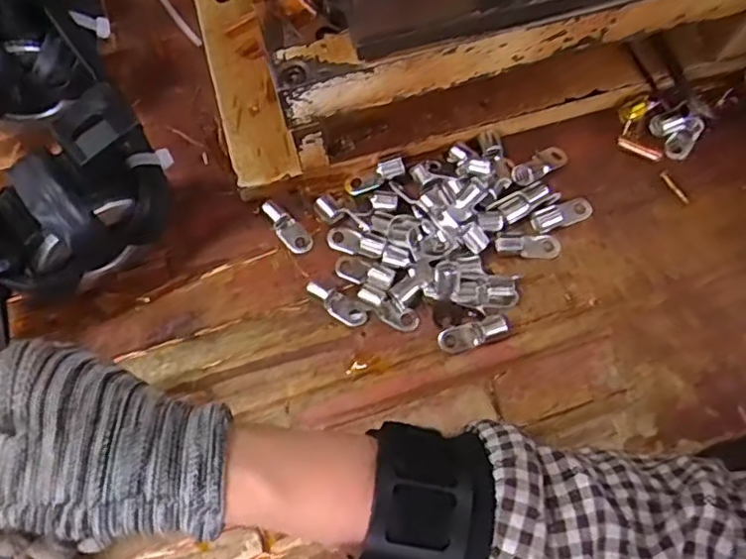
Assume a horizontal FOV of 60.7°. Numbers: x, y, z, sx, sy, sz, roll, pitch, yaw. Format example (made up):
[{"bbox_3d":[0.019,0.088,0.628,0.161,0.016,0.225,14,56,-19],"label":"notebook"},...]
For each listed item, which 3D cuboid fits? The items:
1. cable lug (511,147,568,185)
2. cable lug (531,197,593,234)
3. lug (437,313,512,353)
[{"bbox_3d":[0.086,-0.059,0.328,0.034,0.012,0.014,-32,71,-30],"label":"cable lug"},{"bbox_3d":[0.095,-0.034,0.317,0.031,0.009,0.013,-23,71,-7],"label":"cable lug"},{"bbox_3d":[0.048,0.026,0.301,0.034,0.008,0.011,-18,70,8],"label":"lug"}]

